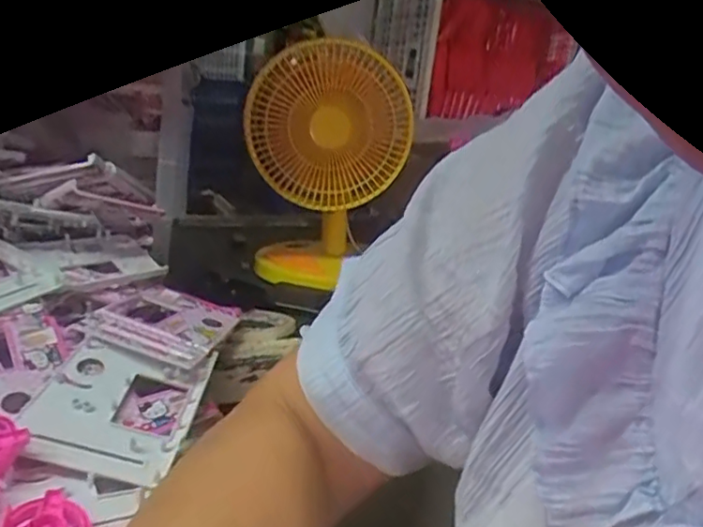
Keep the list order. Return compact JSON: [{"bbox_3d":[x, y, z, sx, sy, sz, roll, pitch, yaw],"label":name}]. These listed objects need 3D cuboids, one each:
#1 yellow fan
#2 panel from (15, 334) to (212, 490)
[{"bbox_3d":[-0.046,-0.136,0.869,0.207,0.320,0.147,0,18,-16],"label":"yellow fan"},{"bbox_3d":[-0.183,0.108,0.483,0.115,0.016,0.121,16,28,-7],"label":"panel"}]

